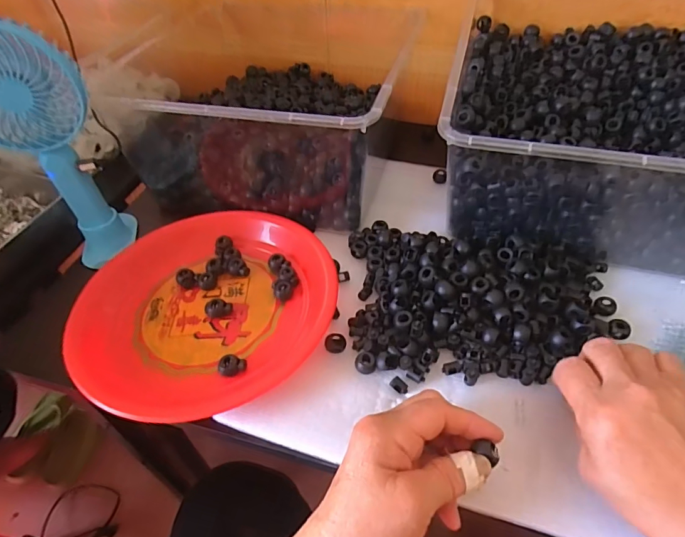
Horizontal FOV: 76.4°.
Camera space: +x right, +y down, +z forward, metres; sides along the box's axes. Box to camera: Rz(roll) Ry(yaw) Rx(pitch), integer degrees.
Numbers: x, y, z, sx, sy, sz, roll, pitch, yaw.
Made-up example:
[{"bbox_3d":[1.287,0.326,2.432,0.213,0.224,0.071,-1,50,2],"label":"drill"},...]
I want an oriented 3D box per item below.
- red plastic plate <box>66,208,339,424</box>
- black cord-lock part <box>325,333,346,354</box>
[{"bbox_3d":[-0.124,0.029,0.401,0.221,0.032,0.211,-1,48,1],"label":"red plastic plate"},{"bbox_3d":[-0.006,0.062,0.362,0.017,0.010,0.013,-10,48,-8],"label":"black cord-lock part"}]

